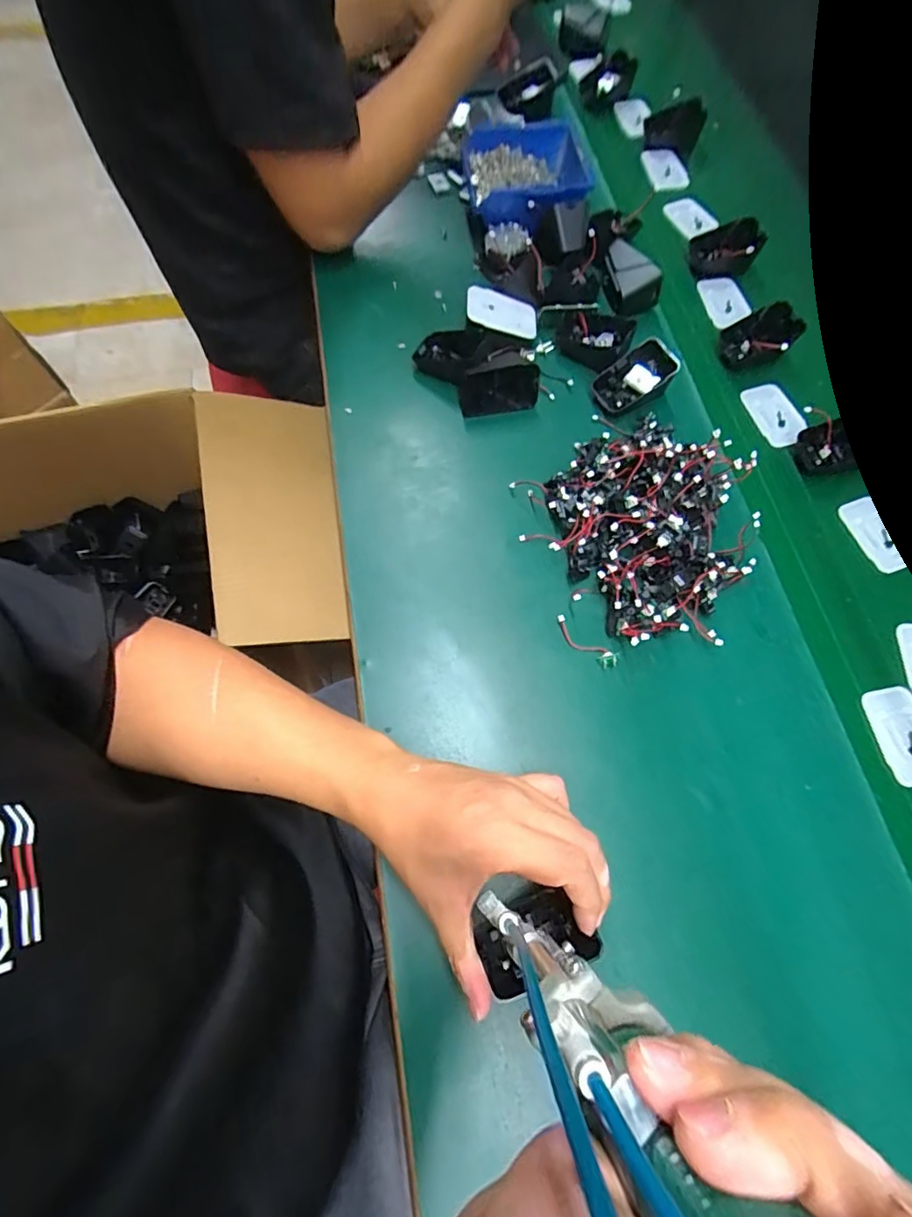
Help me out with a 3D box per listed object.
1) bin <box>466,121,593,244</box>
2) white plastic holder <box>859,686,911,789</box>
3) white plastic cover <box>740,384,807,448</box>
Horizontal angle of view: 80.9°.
[{"bbox_3d":[0.075,-0.460,0.573,0.124,0.045,0.144,-4,68,-3],"label":"bin"},{"bbox_3d":[0.334,0.094,0.398,0.043,0.006,0.069,-12,69,-6],"label":"white plastic holder"},{"bbox_3d":[0.303,-0.185,0.506,0.039,0.006,0.071,-16,69,-7],"label":"white plastic cover"}]

